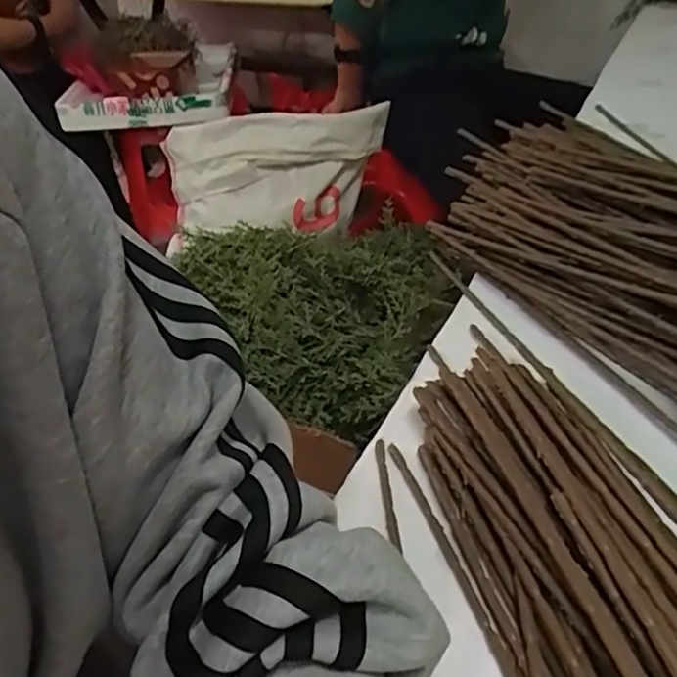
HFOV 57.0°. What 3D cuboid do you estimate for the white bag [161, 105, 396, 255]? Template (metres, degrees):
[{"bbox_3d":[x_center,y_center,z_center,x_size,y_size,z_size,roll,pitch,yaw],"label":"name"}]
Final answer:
[{"bbox_3d":[-0.112,-0.314,1.203,0.427,0.208,0.136,-7,38,-3],"label":"white bag"}]

